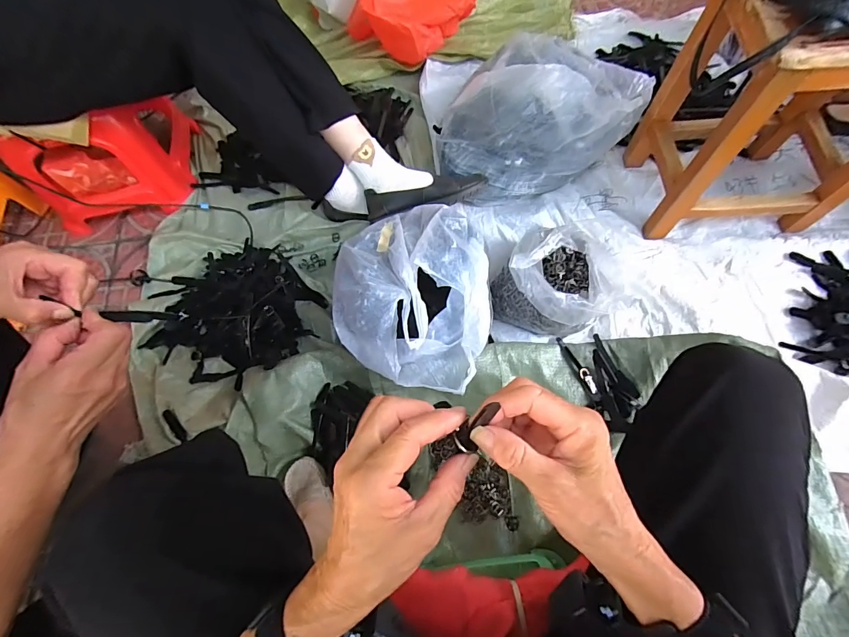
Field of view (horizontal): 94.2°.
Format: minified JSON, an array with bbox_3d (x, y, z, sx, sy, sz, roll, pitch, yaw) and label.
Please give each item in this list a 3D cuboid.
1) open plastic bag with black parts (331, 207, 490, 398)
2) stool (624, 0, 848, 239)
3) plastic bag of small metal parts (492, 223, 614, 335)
[{"bbox_3d":[-0.024,-0.045,0.680,0.261,0.127,0.320,-2,65,3],"label":"open plastic bag with black parts"},{"bbox_3d":[0.589,-0.351,0.672,0.326,0.385,0.231,-1,65,2],"label":"stool"},{"bbox_3d":[0.243,-0.080,0.711,0.188,0.143,0.210,31,70,15],"label":"plastic bag of small metal parts"}]

